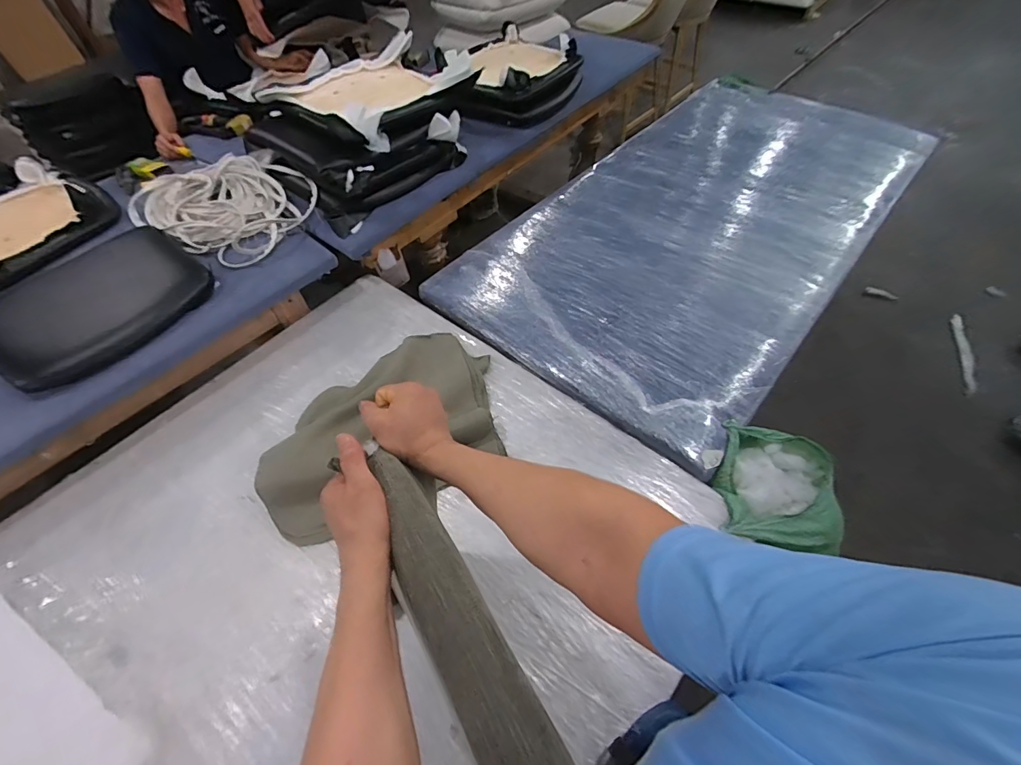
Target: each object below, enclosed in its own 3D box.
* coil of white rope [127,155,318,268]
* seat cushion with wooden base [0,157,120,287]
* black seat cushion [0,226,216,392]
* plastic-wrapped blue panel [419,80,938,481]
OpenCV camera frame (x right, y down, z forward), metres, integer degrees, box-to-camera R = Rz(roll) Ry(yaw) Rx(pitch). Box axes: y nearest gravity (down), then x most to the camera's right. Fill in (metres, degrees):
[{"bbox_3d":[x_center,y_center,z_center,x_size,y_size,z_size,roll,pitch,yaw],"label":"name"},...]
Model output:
[{"bbox_3d":[-0.830,-0.537,1.264,0.500,0.076,0.366,24,59,19],"label":"coil of white rope"},{"bbox_3d":[-1.411,-0.477,1.229,0.460,0.086,0.428,29,61,22],"label":"seat cushion with wooden base"},{"bbox_3d":[-1.048,-0.214,1.096,0.425,0.061,0.475,35,63,25],"label":"black seat cushion"},{"bbox_3d":[0.632,-0.579,1.398,0.900,0.065,1.719,35,64,24],"label":"plastic-wrapped blue panel"}]

